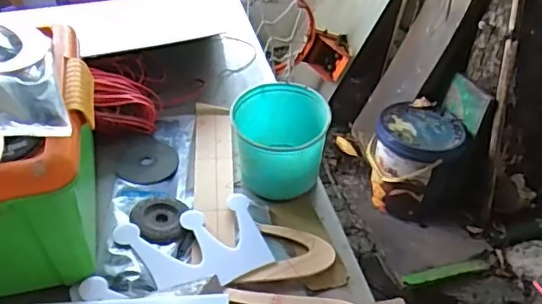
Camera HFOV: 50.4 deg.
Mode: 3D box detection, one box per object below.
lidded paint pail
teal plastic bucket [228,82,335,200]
[{"bbox_3d":[0.380,0.019,1.551,0.235,0.235,0.231,17,46,16],"label":"lidded paint pail"},{"bbox_3d":[0.013,-0.014,0.760,0.119,0.100,0.123,0,44,0],"label":"teal plastic bucket"}]

